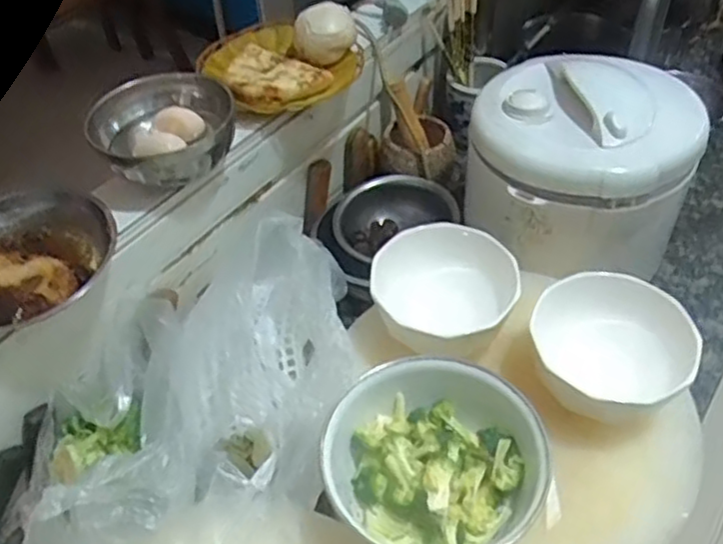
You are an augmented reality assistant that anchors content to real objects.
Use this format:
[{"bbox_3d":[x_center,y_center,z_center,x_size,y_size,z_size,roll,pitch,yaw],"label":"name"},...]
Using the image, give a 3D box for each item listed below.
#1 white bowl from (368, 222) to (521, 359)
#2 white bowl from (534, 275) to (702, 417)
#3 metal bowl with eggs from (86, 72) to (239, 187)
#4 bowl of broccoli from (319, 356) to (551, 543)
[{"bbox_3d":[0.081,0.023,0.728,0.149,0.061,0.146,-2,47,2],"label":"white bowl"},{"bbox_3d":[0.241,0.090,0.678,0.142,0.101,0.144,-2,47,2],"label":"white bowl"},{"bbox_3d":[-0.208,-0.151,0.723,0.144,0.056,0.121,-7,47,-2],"label":"metal bowl with eggs"},{"bbox_3d":[0.067,0.163,0.607,0.182,0.077,0.152,12,49,15],"label":"bowl of broccoli"}]

